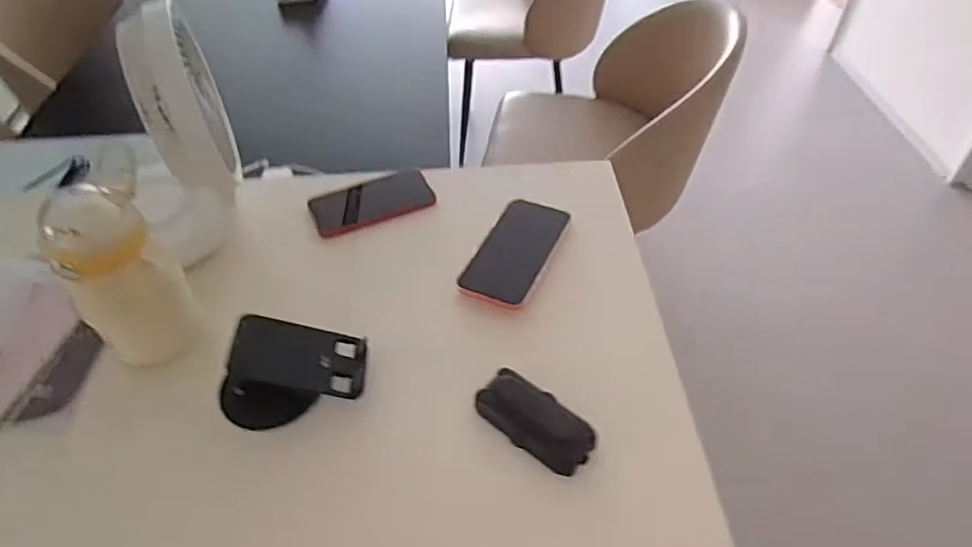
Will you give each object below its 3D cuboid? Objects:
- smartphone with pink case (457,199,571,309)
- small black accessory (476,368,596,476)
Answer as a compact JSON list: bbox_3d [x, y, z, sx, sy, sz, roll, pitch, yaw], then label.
[{"bbox_3d":[0.037,-0.031,0.693,0.079,0.014,0.160,16,50,17],"label":"smartphone with pink case"},{"bbox_3d":[0.044,0.127,0.540,0.103,0.024,0.048,33,55,14],"label":"small black accessory"}]

